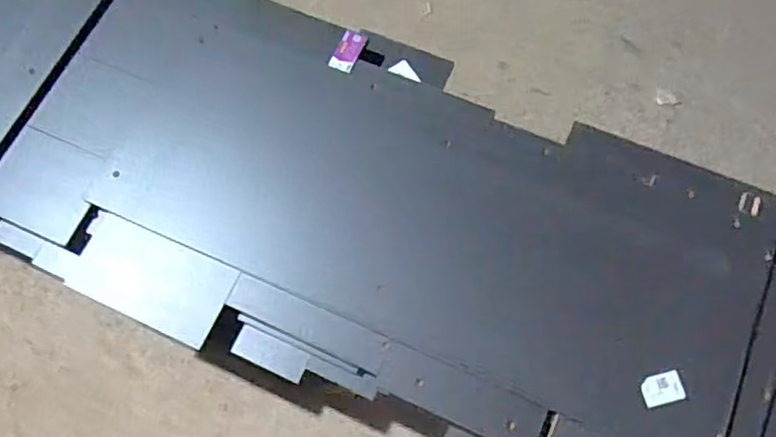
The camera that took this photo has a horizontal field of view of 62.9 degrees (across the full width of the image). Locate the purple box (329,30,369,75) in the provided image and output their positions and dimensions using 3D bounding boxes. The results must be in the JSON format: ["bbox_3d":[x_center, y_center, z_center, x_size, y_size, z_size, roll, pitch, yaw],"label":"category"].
[{"bbox_3d":[-0.073,-0.315,1.190,0.045,0.014,0.091,21,70,6],"label":"purple box"}]

